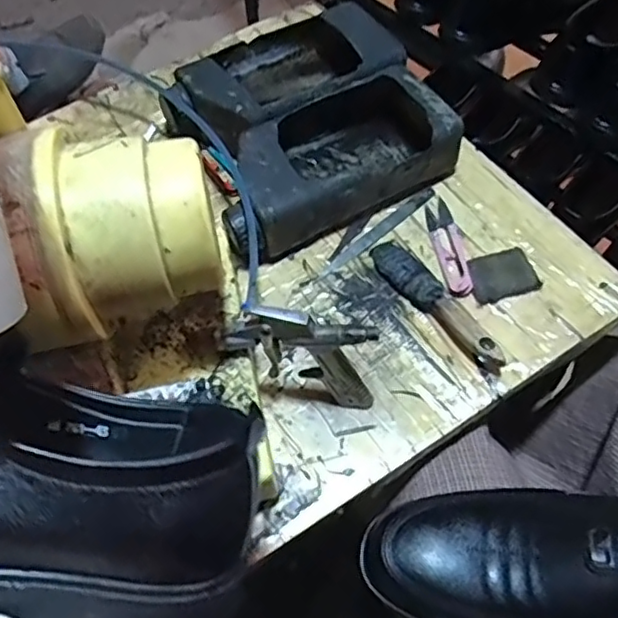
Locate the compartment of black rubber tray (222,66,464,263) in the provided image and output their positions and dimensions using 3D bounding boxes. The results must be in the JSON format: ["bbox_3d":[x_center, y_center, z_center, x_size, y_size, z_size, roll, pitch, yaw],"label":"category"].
[{"bbox_3d":[0.014,-0.139,0.566,0.217,0.058,0.120,-28,63,-14],"label":"compartment of black rubber tray"}]

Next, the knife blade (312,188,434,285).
[{"bbox_3d":[0.060,-0.068,0.562,0.142,0.009,0.014,-39,66,-18],"label":"knife blade"}]

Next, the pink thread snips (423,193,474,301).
[{"bbox_3d":[0.123,-0.057,0.545,0.027,0.014,0.102,-9,61,-4],"label":"pink thread snips"}]

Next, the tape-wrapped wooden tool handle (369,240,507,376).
[{"bbox_3d":[0.104,-0.008,0.508,0.034,0.019,0.147,-32,64,-15],"label":"tape-wrapped wooden tool handle"}]

